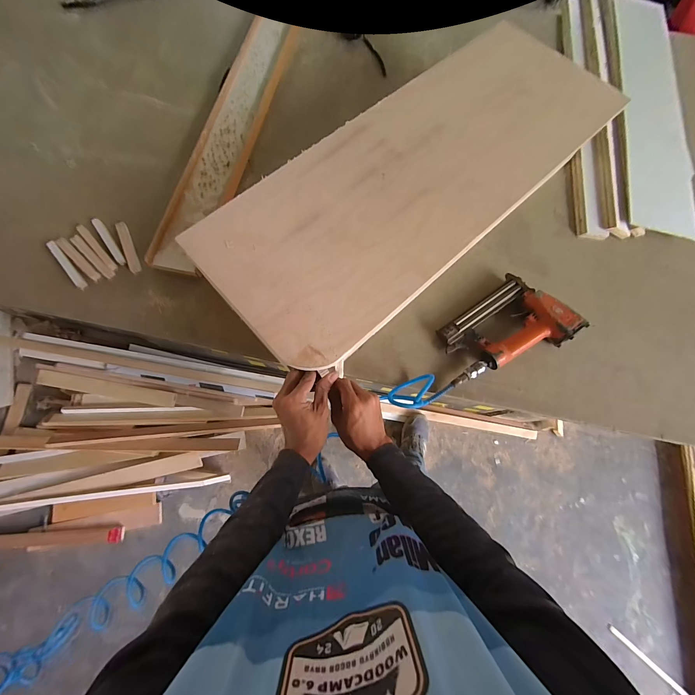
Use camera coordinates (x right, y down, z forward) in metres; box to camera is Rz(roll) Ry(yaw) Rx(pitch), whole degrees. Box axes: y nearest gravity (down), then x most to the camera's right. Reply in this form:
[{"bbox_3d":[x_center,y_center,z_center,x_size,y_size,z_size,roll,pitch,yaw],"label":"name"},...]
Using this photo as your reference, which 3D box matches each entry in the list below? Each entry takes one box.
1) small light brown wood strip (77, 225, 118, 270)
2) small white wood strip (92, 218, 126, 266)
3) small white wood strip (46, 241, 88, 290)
[{"bbox_3d":[-0.533,-0.213,0.667,0.018,0.013,0.131,-43,80,-12],"label":"small light brown wood strip"},{"bbox_3d":[-0.511,-0.230,0.669,0.018,0.005,0.131,-34,78,-11],"label":"small white wood strip"},{"bbox_3d":[-0.585,-0.173,0.650,0.020,0.012,0.124,-40,80,-12],"label":"small white wood strip"}]

